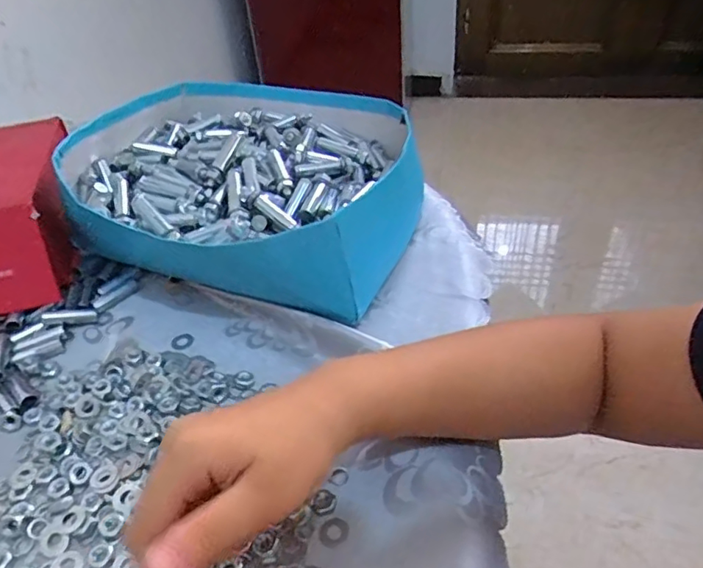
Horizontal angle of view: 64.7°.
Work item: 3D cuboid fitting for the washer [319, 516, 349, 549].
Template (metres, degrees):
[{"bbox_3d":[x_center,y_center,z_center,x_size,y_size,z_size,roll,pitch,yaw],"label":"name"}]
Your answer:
[{"bbox_3d":[-0.010,0.138,0.309,0.015,0.004,0.016,-3,41,2],"label":"washer"}]

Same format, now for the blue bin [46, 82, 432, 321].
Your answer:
[{"bbox_3d":[-0.091,-0.087,0.503,0.290,0.095,0.268,-3,41,2],"label":"blue bin"}]

